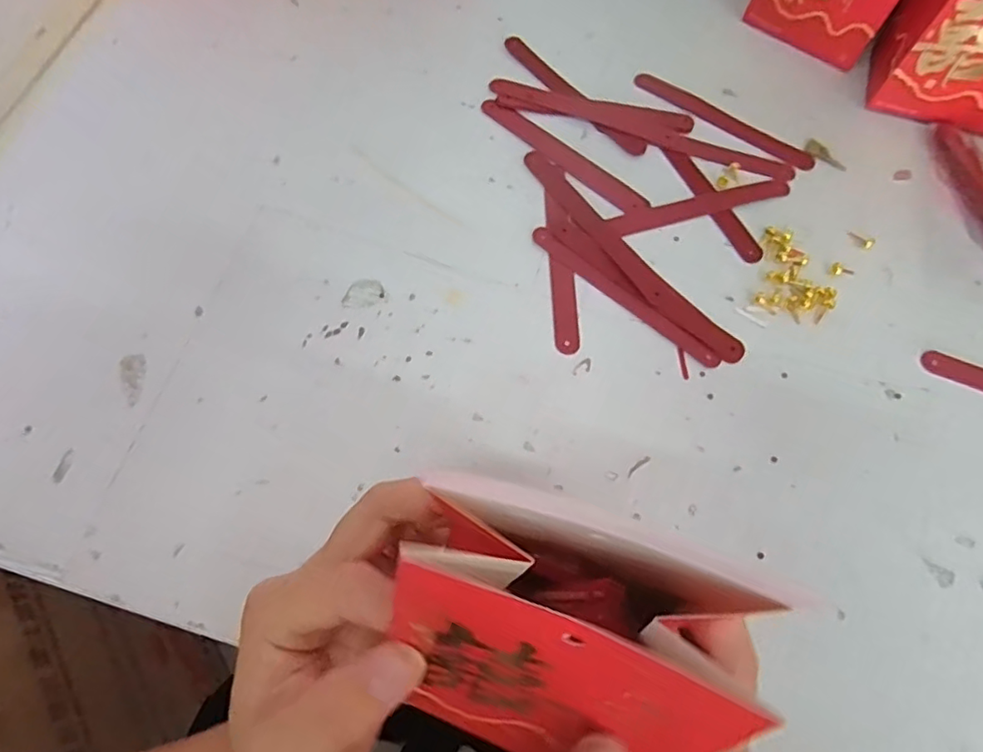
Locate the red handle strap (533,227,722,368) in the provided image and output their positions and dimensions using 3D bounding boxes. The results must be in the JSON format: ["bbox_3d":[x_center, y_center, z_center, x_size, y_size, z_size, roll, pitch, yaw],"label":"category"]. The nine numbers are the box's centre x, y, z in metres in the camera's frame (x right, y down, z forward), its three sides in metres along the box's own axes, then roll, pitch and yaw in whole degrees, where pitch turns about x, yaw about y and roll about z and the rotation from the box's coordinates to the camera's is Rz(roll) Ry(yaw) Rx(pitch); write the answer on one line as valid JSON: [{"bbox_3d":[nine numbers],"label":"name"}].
[{"bbox_3d":[0.077,-0.047,0.331,0.129,0.004,0.013,39,74,13],"label":"red handle strap"}]

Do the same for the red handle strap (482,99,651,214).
[{"bbox_3d":[0.046,-0.145,0.368,0.129,0.004,0.018,40,74,13],"label":"red handle strap"}]

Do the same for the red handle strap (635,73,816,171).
[{"bbox_3d":[0.157,-0.174,0.382,0.128,0.004,0.018,35,73,12],"label":"red handle strap"}]

